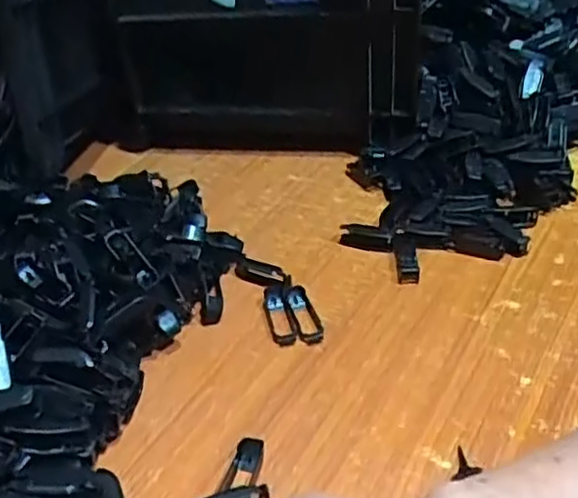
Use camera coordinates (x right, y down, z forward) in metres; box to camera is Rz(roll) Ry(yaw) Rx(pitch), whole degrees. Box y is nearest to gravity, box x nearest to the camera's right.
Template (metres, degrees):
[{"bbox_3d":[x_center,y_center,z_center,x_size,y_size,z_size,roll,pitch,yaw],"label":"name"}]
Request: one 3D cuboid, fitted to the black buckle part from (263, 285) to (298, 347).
[{"bbox_3d":[-0.007,0.050,0.521,0.020,0.012,0.061,-10,37,-8],"label":"black buckle part"}]

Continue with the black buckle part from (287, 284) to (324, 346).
[{"bbox_3d":[0.012,0.050,0.518,0.019,0.012,0.053,-12,37,-10],"label":"black buckle part"}]

